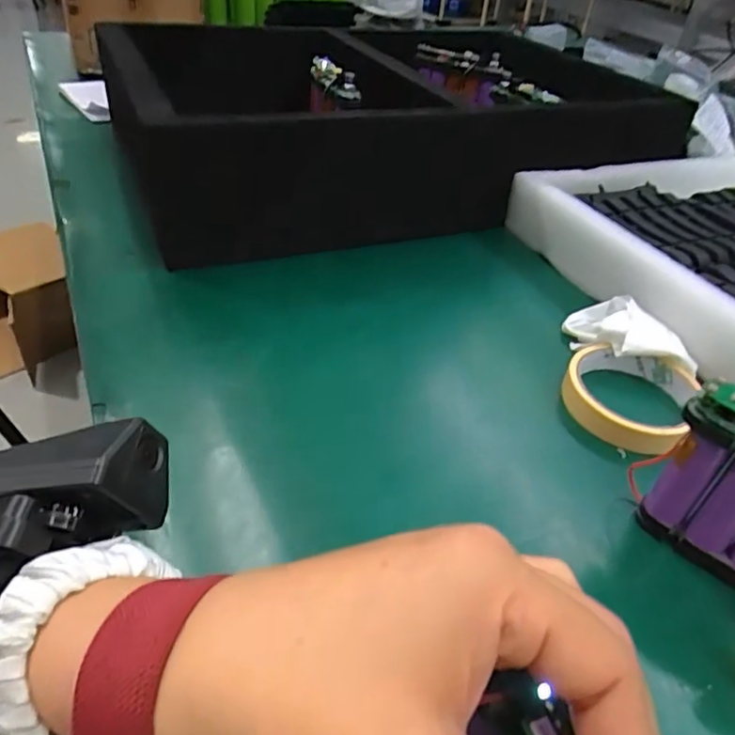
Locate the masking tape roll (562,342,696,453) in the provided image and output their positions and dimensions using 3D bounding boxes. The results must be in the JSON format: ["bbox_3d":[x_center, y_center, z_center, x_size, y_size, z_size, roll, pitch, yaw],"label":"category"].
[{"bbox_3d":[0.175,0.017,0.389,0.078,0.024,0.098,25,44,22],"label":"masking tape roll"}]

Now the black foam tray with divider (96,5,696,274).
[{"bbox_3d":[0.010,-0.301,0.666,0.546,0.117,0.407,-13,44,-21],"label":"black foam tray with divider"}]

